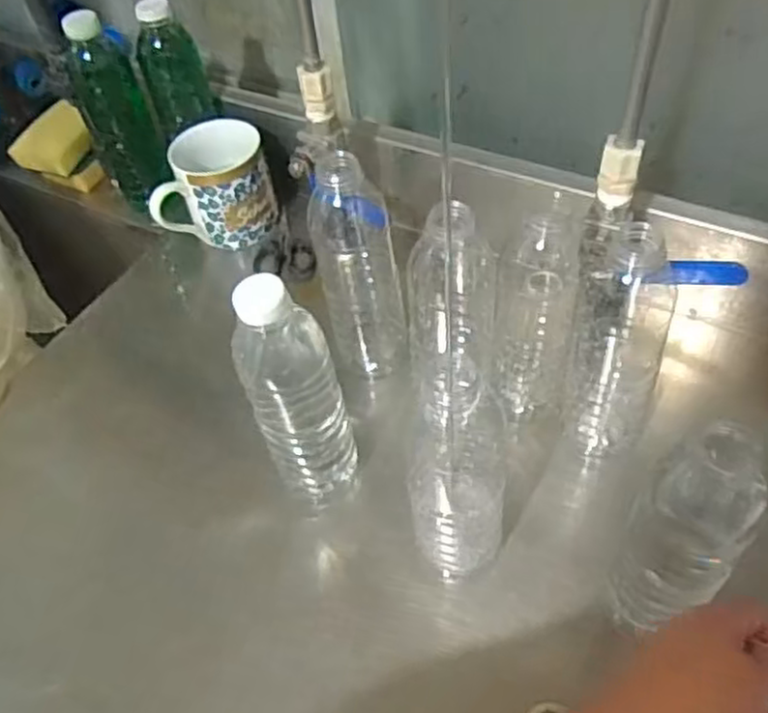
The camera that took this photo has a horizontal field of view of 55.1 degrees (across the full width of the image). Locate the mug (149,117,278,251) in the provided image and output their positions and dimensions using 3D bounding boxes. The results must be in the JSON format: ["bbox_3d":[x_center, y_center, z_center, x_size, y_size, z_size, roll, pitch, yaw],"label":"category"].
[{"bbox_3d":[-0.173,-0.173,0.747,0.115,0.099,0.089,-11,51,-4],"label":"mug"}]

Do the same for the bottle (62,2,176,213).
[{"bbox_3d":[-0.274,-0.246,0.761,0.061,0.212,0.064,-23,52,-13],"label":"bottle"}]

